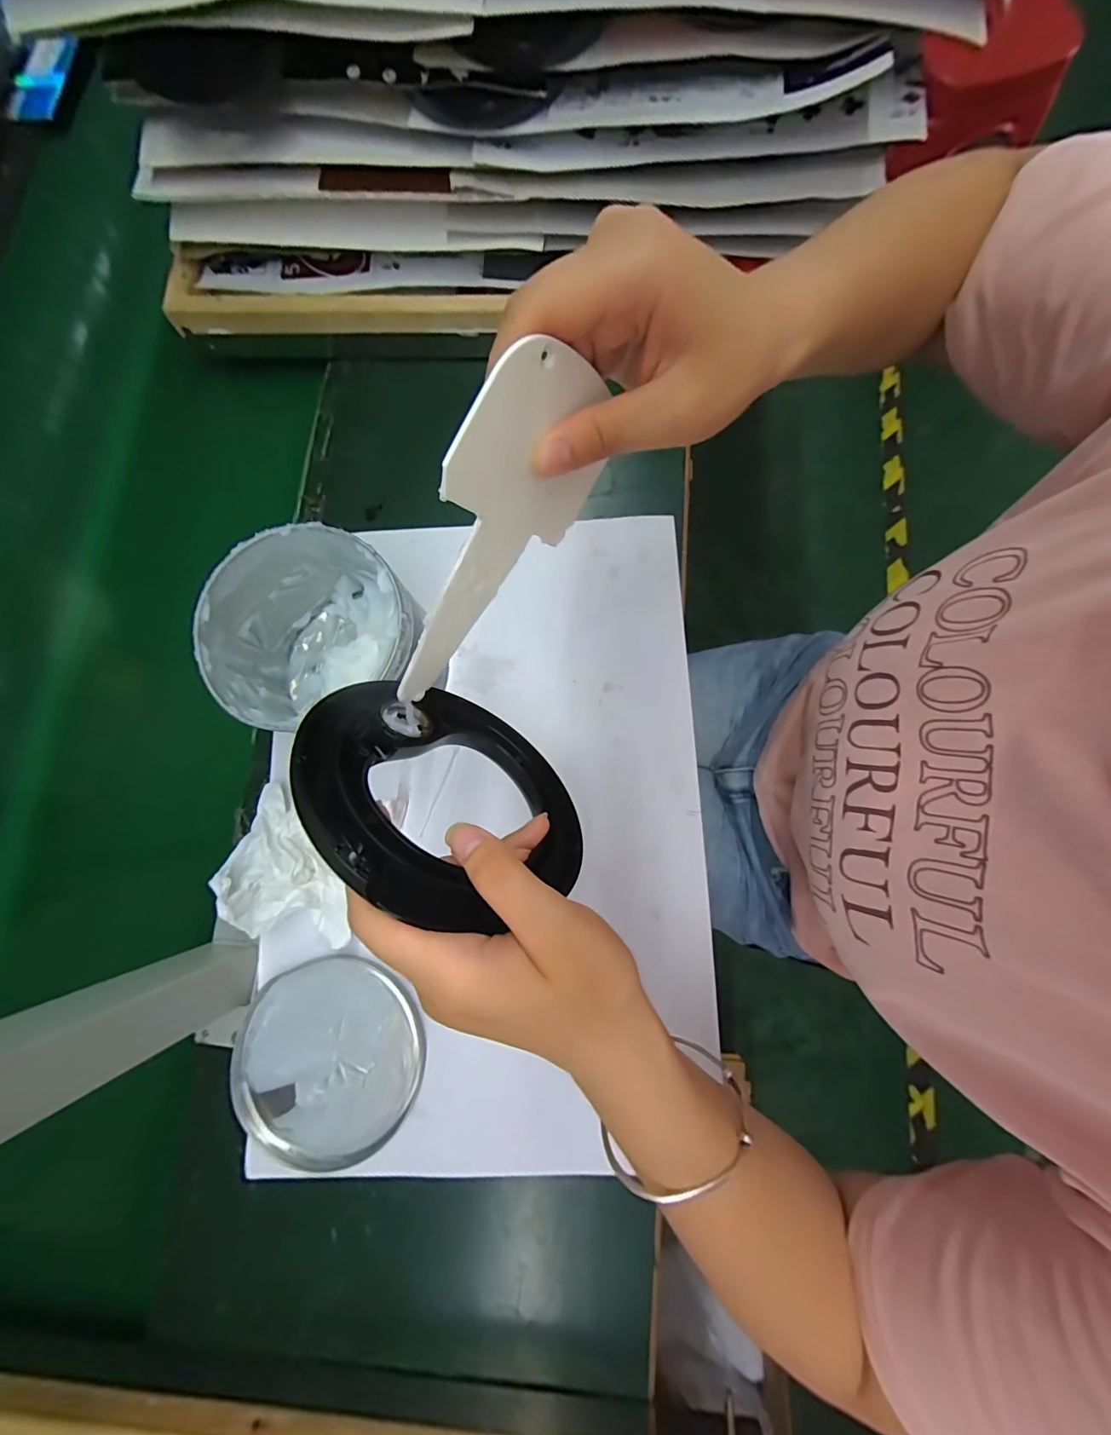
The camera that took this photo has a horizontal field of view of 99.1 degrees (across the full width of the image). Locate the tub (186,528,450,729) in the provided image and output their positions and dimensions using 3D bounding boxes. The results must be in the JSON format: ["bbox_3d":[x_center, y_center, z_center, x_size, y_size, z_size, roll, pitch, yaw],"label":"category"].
[{"bbox_3d":[-0.157,-0.053,0.334,0.125,0.103,0.117,0,80,1],"label":"tub"}]

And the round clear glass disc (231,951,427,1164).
[{"bbox_3d":[-0.164,0.244,0.338,0.132,0.009,0.127,0,80,1],"label":"round clear glass disc"}]

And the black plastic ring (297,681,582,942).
[{"bbox_3d":[-0.047,0.032,0.216,0.010,0.132,0.122,-51,61,26],"label":"black plastic ring"}]

